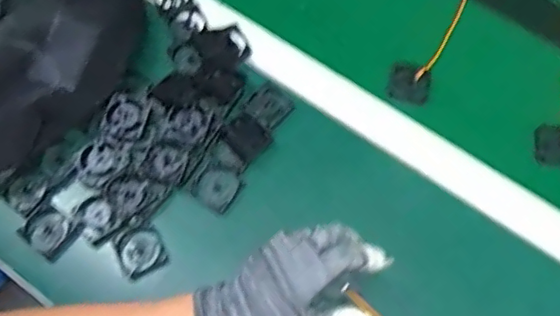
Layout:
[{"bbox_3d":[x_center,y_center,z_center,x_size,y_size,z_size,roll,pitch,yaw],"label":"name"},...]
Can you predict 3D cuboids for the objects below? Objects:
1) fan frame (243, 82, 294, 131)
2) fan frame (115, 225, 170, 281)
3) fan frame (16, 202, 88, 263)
[{"bbox_3d":[-0.011,-0.051,0.565,0.039,0.006,0.042,40,72,14],"label":"fan frame"},{"bbox_3d":[-0.126,0.084,0.514,0.042,0.016,0.043,-23,70,-11],"label":"fan frame"},{"bbox_3d":[-0.210,0.066,0.517,0.043,0.009,0.041,31,70,11],"label":"fan frame"}]

